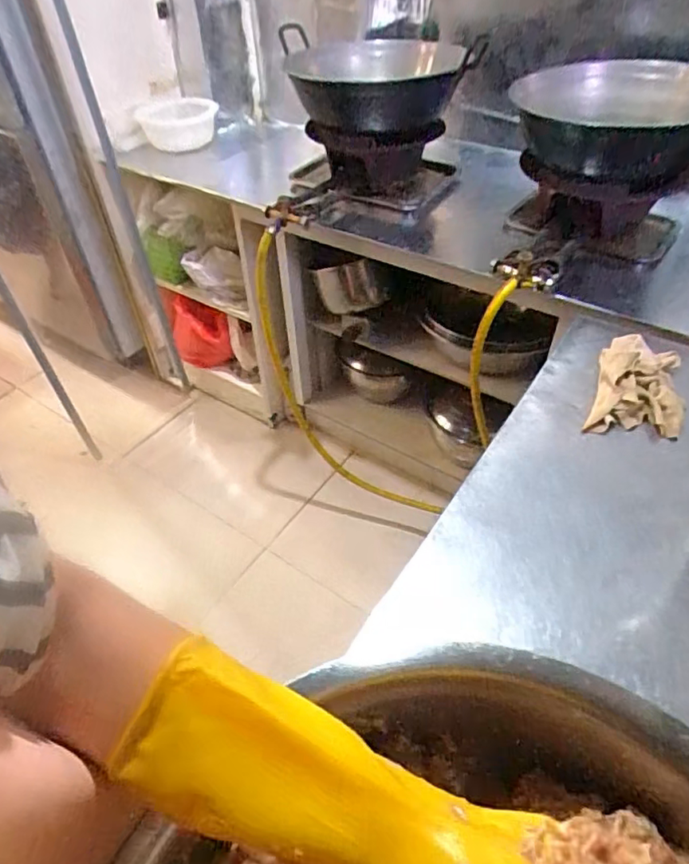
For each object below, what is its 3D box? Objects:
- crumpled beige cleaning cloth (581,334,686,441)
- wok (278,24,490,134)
[{"bbox_3d":[0.398,-0.062,0.752,0.111,0.046,0.180,16,49,17],"label":"crumpled beige cleaning cloth"},{"bbox_3d":[0.096,-0.757,1.209,0.416,0.139,0.435,-9,47,-5],"label":"wok"}]

